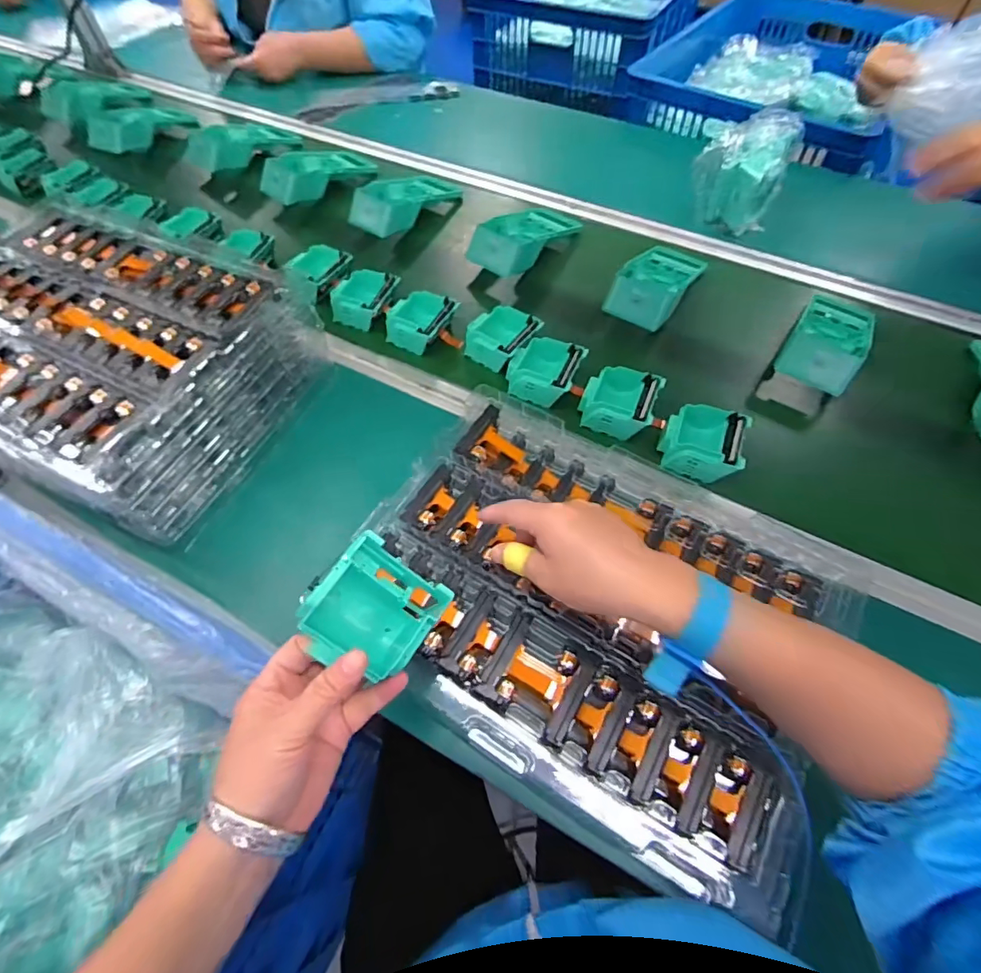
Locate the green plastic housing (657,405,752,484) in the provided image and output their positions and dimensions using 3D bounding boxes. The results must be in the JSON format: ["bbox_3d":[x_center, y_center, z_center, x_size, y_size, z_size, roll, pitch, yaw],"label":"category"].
[{"bbox_3d":[0.229,-0.046,0.542,0.089,0.038,0.080,18,61,12],"label":"green plastic housing"}]

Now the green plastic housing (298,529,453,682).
[{"bbox_3d":[-0.072,0.078,0.315,0.070,0.029,0.072,48,63,-22],"label":"green plastic housing"}]

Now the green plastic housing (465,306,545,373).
[{"bbox_3d":[0.013,-0.187,0.629,0.076,0.039,0.073,32,65,19],"label":"green plastic housing"}]

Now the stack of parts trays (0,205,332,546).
[{"bbox_3d":[-0.409,-0.143,0.545,0.370,0.128,0.277,25,63,15],"label":"stack of parts trays"}]

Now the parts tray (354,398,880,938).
[{"bbox_3d":[0.085,0.093,0.417,0.381,0.033,0.283,28,64,17],"label":"parts tray"}]

